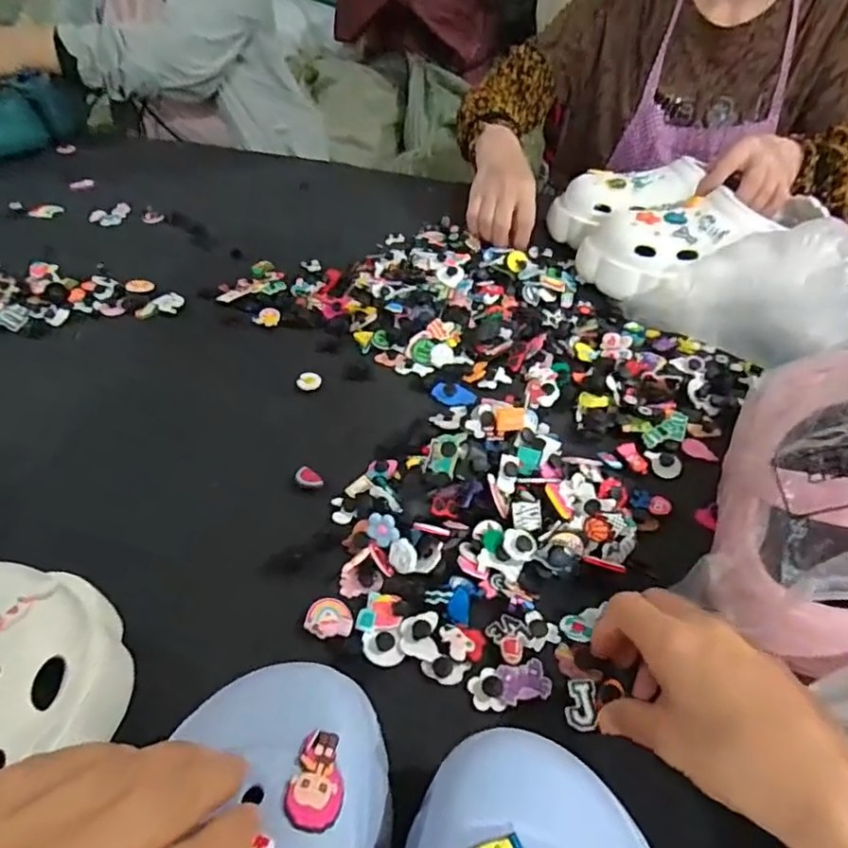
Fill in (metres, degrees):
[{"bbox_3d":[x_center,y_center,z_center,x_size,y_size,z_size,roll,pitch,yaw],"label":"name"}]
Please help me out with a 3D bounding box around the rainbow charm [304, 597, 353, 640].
[{"bbox_3d":[-0.057,0.119,0.357,0.027,0.005,0.024,12,45,10],"label":"rainbow charm"}]

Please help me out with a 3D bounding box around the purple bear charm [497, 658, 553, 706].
[{"bbox_3d":[0.058,0.146,0.332,0.027,0.004,0.023,-5,45,-7],"label":"purple bear charm"}]

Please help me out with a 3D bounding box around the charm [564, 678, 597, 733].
[{"bbox_3d":[0.087,0.155,0.323,0.018,0.004,0.027,6,45,5],"label":"charm"}]

